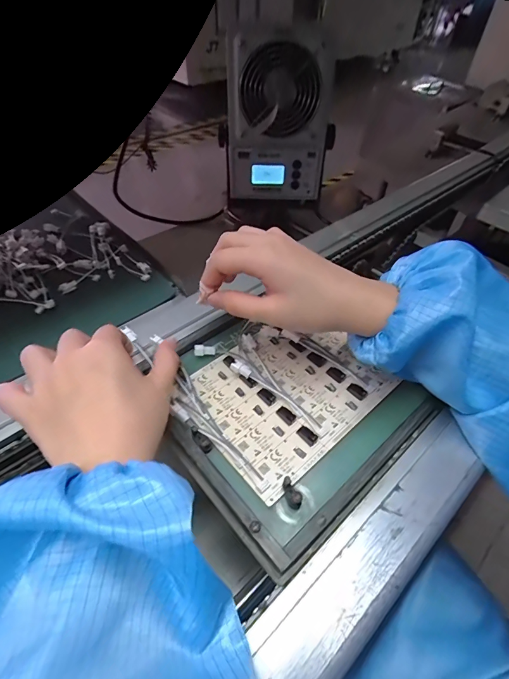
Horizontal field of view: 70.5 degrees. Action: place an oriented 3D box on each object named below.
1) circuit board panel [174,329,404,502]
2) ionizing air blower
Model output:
[{"bbox_3d":[0.026,0.041,0.321,0.160,0.014,0.129,-35,58,-29],"label":"circuit board panel"},{"bbox_3d":[0.038,-0.328,0.553,0.157,0.218,0.064,-7,49,-9],"label":"ionizing air blower"}]

